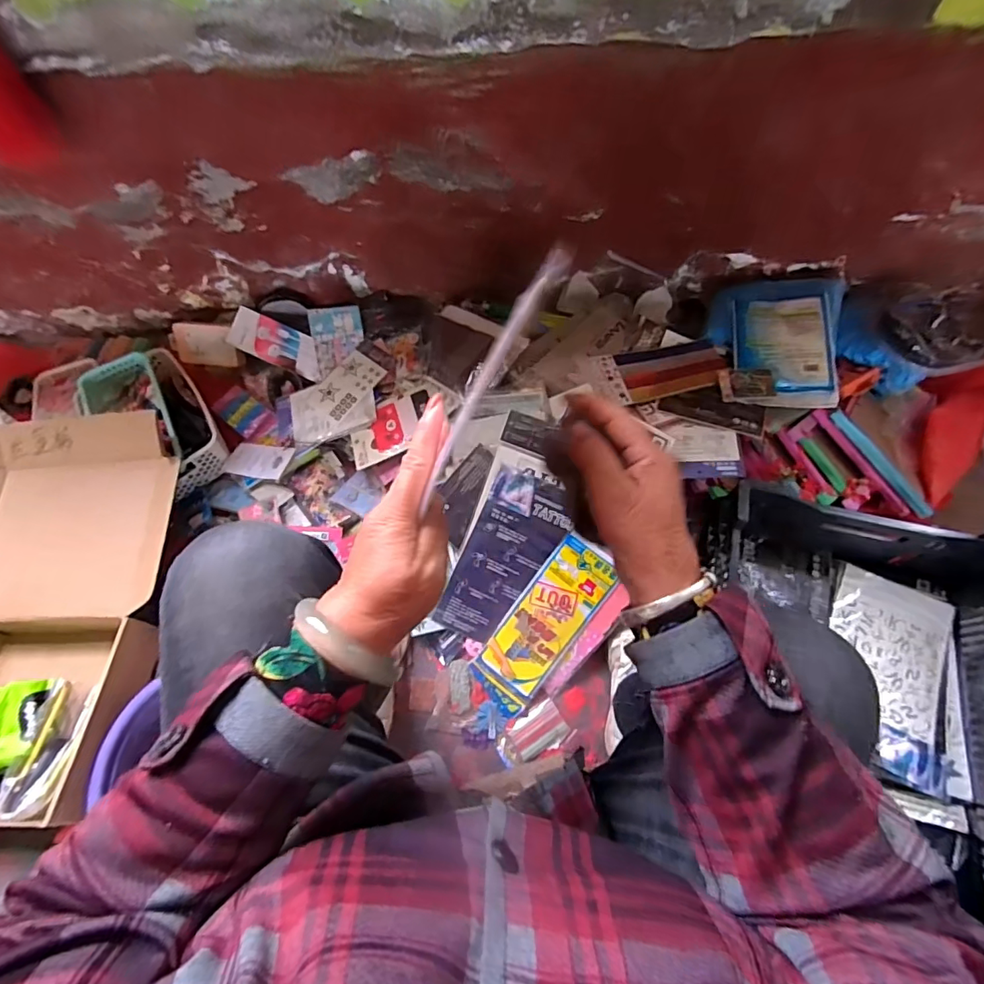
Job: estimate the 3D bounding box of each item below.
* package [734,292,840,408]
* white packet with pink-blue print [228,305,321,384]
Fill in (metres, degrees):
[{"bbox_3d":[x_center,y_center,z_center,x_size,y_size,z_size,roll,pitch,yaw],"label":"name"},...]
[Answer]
[{"bbox_3d":[0.491,-0.238,0.839,0.150,0.028,0.225,5,66,15],"label":"package"},{"bbox_3d":[-0.411,-0.282,0.958,0.207,0.014,0.080,26,113,7],"label":"white packet with pink-blue print"}]

